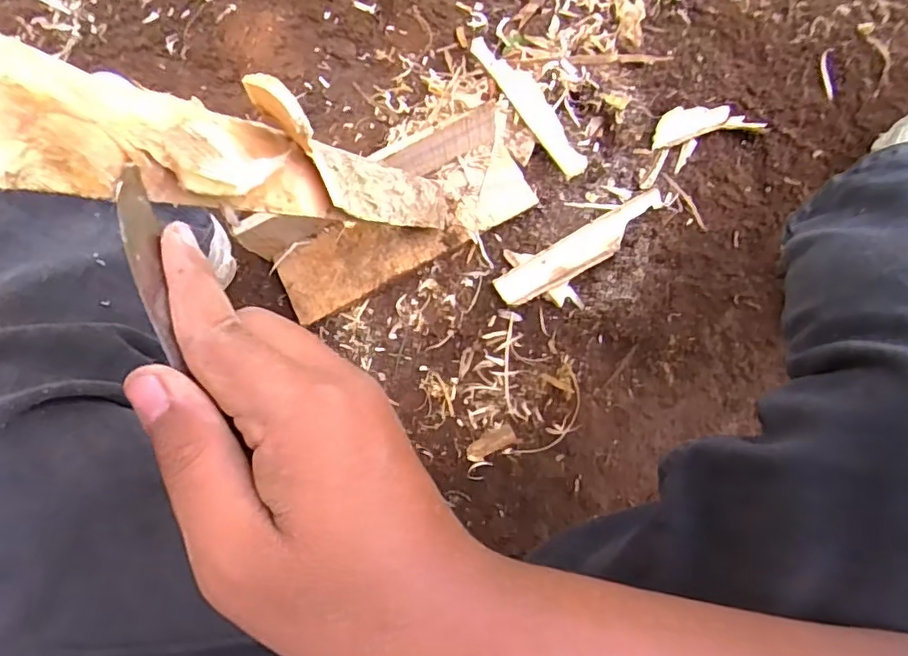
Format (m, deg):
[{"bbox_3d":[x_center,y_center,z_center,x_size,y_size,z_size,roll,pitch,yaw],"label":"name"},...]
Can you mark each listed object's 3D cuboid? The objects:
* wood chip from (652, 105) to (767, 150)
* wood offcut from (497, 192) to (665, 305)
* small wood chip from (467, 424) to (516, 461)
[{"bbox_3d":[0.279,-0.228,0.639,0.118,0.013,0.046,-9,67,2],"label":"wood chip"},{"bbox_3d":[0.134,-0.083,0.594,0.198,0.015,0.043,-33,86,-9],"label":"wood offcut"},{"bbox_3d":[0.036,0.114,0.569,0.051,0.011,0.019,-31,87,7],"label":"small wood chip"}]

